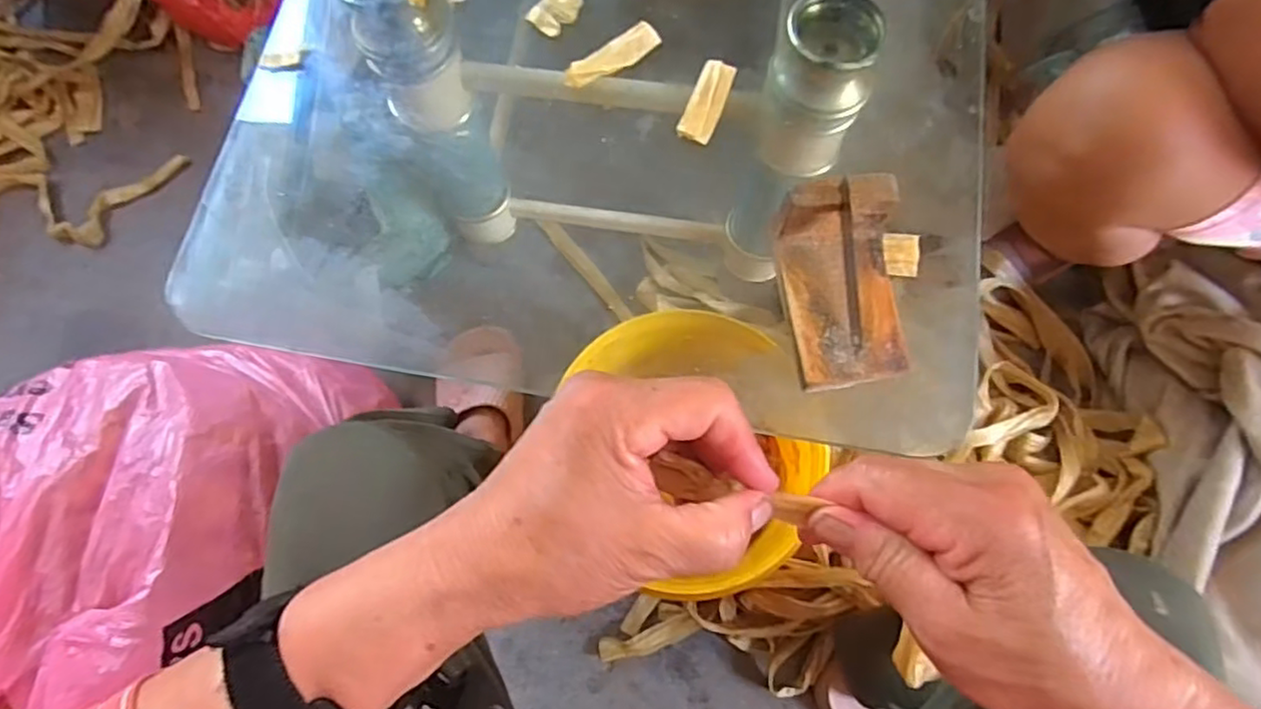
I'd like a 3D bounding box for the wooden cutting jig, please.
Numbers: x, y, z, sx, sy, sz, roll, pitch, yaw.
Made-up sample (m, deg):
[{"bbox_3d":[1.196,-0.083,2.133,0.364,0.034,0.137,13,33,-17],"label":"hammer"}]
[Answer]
[{"bbox_3d":[0.122,-0.040,0.373,0.066,0.044,0.105,-4,72,0],"label":"wooden cutting jig"}]

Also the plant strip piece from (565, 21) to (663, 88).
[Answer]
[{"bbox_3d":[-0.013,-0.204,0.456,0.074,0.011,0.020,-36,75,-10],"label":"plant strip piece"}]

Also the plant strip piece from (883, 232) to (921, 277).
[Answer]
[{"bbox_3d":[0.168,-0.062,0.415,0.022,0.007,0.026,7,73,3],"label":"plant strip piece"}]

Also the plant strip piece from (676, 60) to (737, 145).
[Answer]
[{"bbox_3d":[0.051,-0.169,0.445,0.023,0.009,0.061,20,74,7],"label":"plant strip piece"}]

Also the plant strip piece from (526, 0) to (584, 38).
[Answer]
[{"bbox_3d":[-0.052,-0.244,0.473,0.029,0.005,0.040,28,75,9],"label":"plant strip piece"}]

